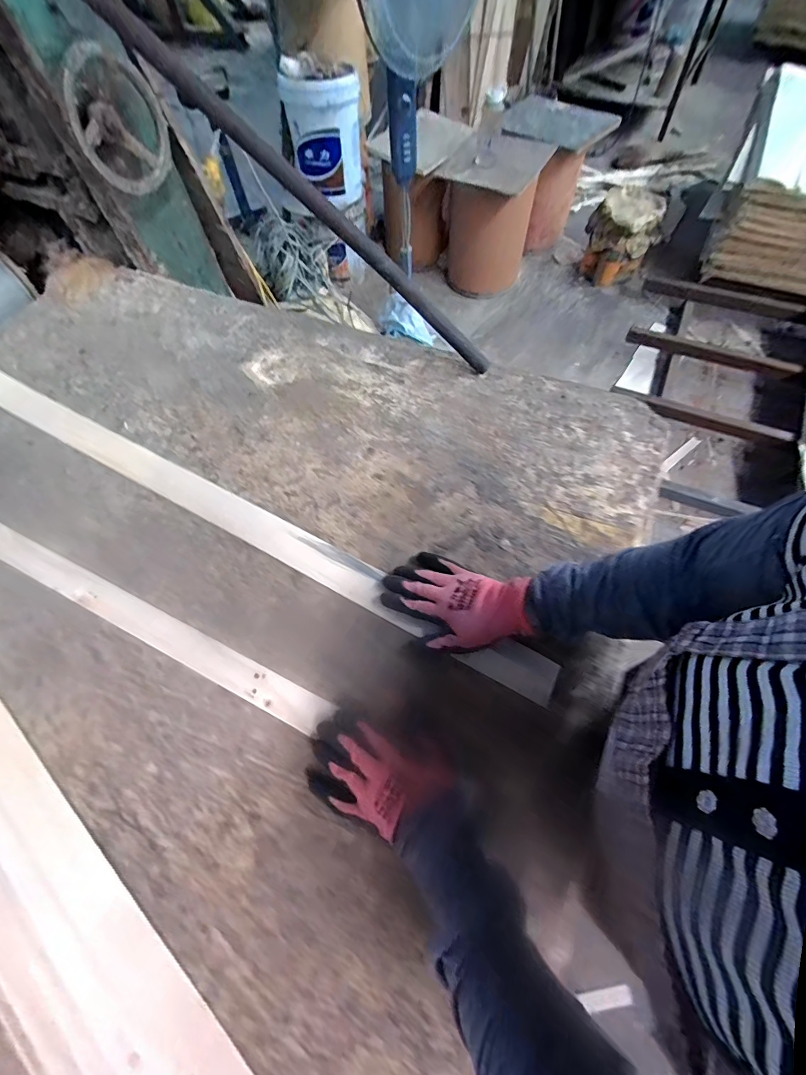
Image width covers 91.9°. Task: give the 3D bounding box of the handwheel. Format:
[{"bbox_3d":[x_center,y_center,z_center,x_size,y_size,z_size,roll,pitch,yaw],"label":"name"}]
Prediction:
[{"bbox_3d":[-0.457,-0.658,0.622,0.044,0.158,0.154,33,103,15],"label":"handwheel"}]

